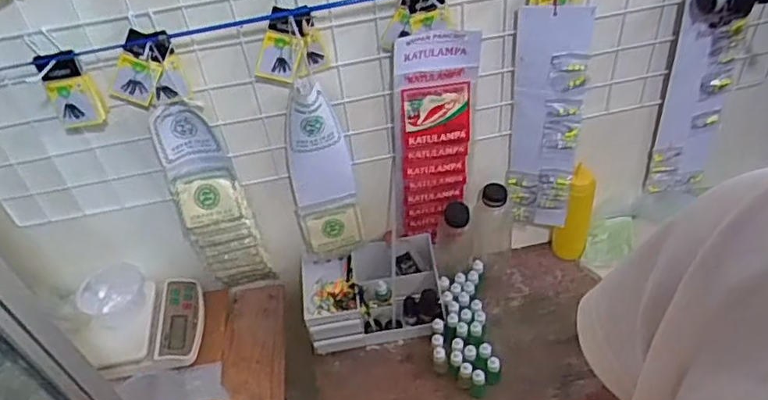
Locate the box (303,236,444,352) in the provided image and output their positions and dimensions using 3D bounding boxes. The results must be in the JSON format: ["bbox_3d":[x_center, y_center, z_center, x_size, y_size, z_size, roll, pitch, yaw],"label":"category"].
[{"bbox_3d":[-0.020,0.154,1.067,0.229,0.096,0.156,-7,43,0],"label":"box"}]

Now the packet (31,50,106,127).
[{"bbox_3d":[-0.387,-0.134,0.772,0.054,0.099,0.015,-3,43,4],"label":"packet"}]

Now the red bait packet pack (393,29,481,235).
[{"bbox_3d":[0.073,-0.083,0.934,0.128,0.364,0.023,-8,43,-1],"label":"red bait packet pack"}]

